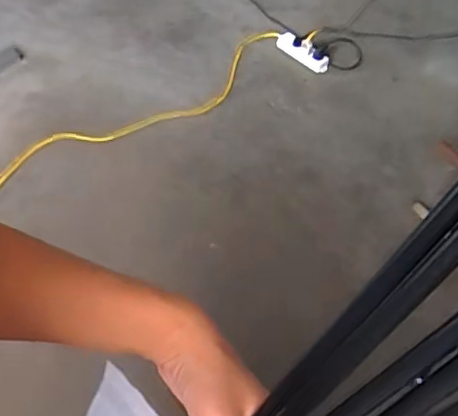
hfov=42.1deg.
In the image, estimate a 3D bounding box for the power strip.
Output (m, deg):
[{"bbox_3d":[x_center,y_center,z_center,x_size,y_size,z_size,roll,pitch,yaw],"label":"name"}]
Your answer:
[{"bbox_3d":[0.227,-0.487,1.839,0.190,0.049,0.062,37,63,8],"label":"power strip"}]

